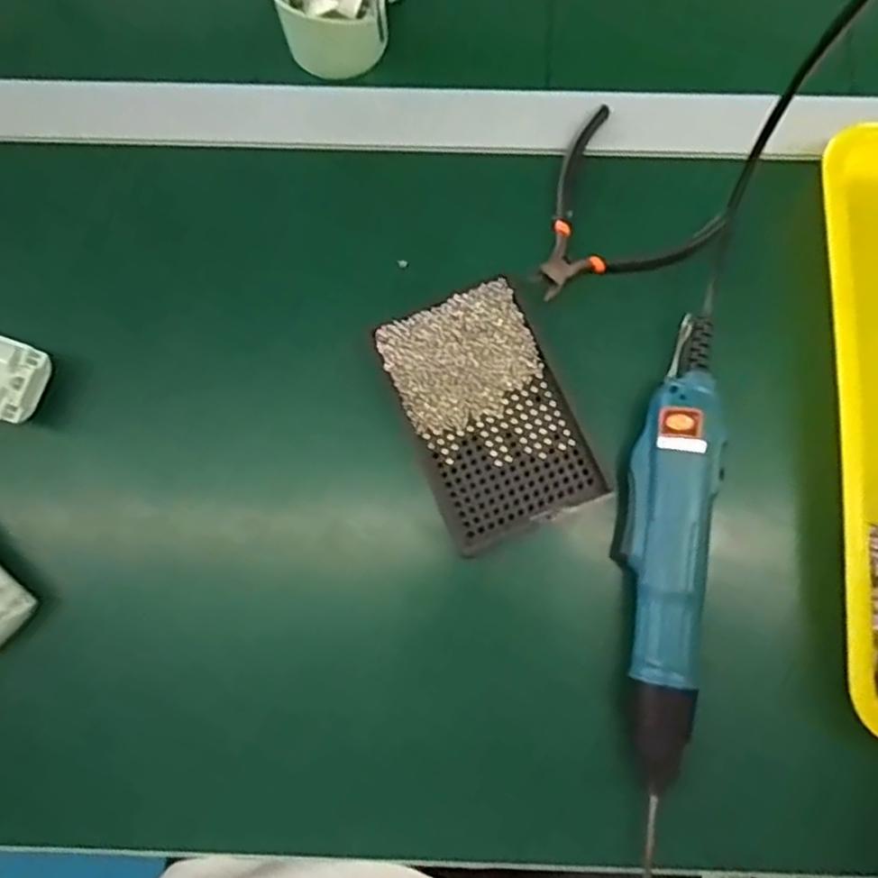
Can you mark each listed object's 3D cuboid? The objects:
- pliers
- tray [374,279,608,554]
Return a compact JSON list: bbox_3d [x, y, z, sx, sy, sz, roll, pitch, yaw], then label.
[{"bbox_3d":[0.093,-0.127,0.411,0.103,0.015,0.100,-40,82,-7],"label":"pliers"},{"bbox_3d":[0.026,-0.014,0.381,0.083,0.017,0.129,-24,80,-4],"label":"tray"}]

